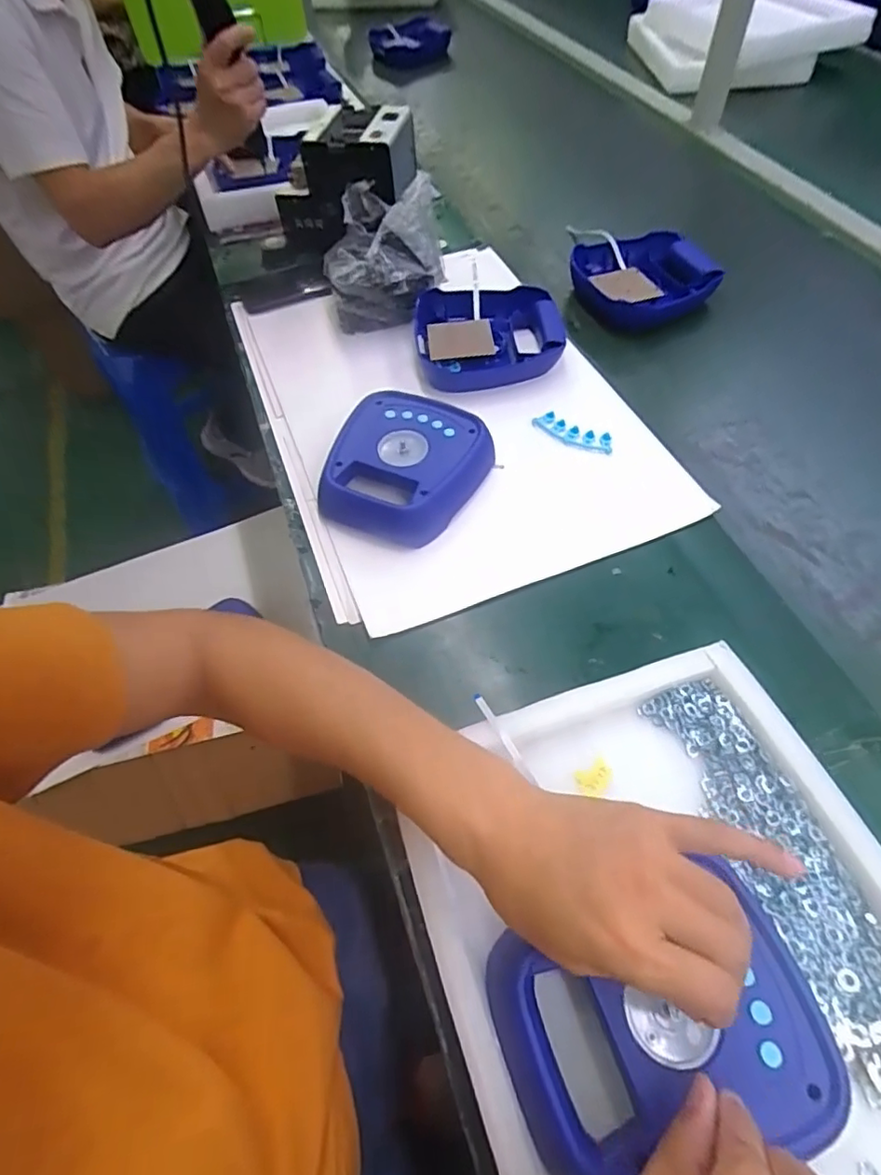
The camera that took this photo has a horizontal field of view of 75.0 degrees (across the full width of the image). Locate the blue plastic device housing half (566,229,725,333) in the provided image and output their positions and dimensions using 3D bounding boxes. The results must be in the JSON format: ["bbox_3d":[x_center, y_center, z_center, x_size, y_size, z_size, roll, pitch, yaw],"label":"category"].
[{"bbox_3d":[0.286,-0.435,0.822,0.194,0.072,0.132,3,58,6],"label":"blue plastic device housing half"}]

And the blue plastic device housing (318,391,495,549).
[{"bbox_3d":[-0.038,-0.128,0.606,0.161,0.040,0.170,18,60,15],"label":"blue plastic device housing"}]

